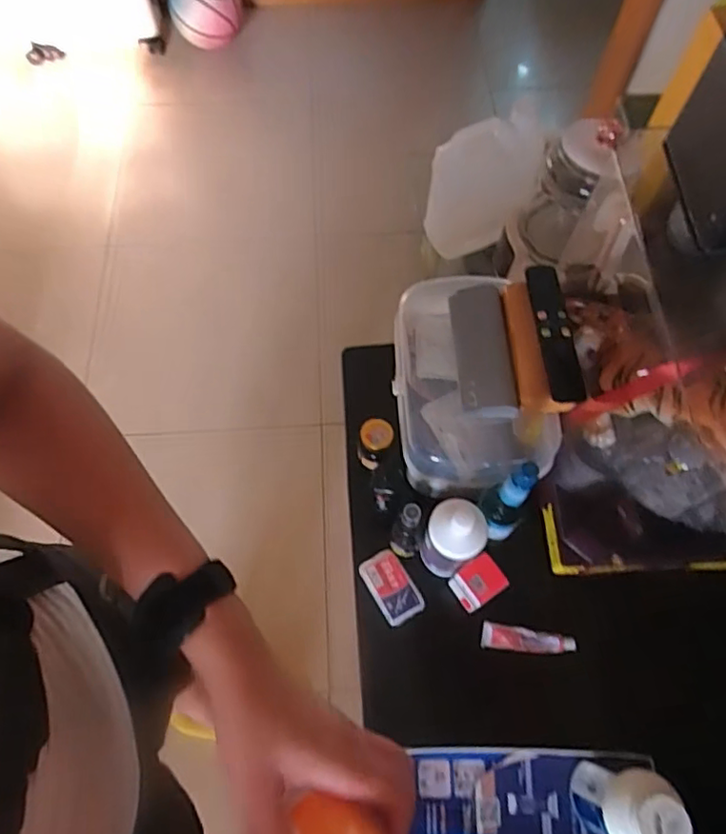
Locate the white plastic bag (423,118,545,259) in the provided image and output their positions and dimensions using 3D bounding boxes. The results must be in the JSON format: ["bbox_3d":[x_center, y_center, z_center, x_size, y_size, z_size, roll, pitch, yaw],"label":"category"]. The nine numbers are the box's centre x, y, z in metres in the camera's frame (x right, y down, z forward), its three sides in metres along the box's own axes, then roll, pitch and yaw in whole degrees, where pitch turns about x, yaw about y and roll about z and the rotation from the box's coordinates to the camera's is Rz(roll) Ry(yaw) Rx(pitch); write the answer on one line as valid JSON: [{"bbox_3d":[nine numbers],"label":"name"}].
[{"bbox_3d":[0.171,-0.325,0.872,0.144,0.186,0.058,0,66,0],"label":"white plastic bag"}]

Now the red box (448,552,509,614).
[{"bbox_3d":[0.133,0.194,0.679,0.045,0.072,0.047,-31,69,-13],"label":"red box"}]

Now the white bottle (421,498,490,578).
[{"bbox_3d":[0.102,0.135,0.657,0.061,0.144,0.062,0,66,0],"label":"white bottle"}]

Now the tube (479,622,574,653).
[{"bbox_3d":[0.193,0.261,0.689,0.107,0.014,0.028,4,66,2],"label":"tube"}]

